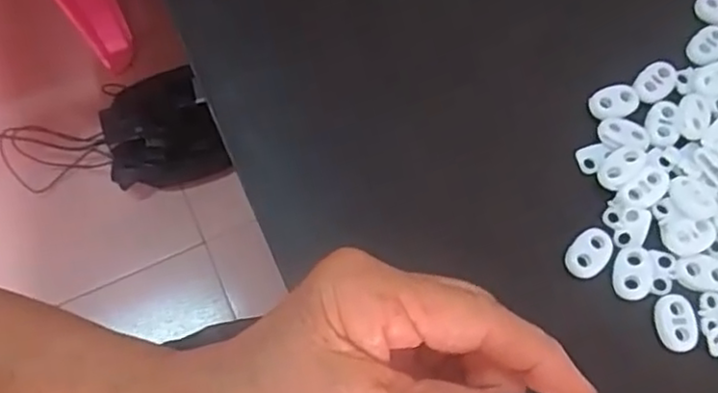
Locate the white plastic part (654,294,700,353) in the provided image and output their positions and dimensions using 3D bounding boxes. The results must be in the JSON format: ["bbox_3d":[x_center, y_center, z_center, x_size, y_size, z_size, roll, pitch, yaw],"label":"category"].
[{"bbox_3d":[0.128,0.051,0.267,0.016,0.004,0.022,-3,70,-1],"label":"white plastic part"}]

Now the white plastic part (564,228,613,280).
[{"bbox_3d":[0.096,0.023,0.275,0.016,0.004,0.022,31,73,10],"label":"white plastic part"}]

